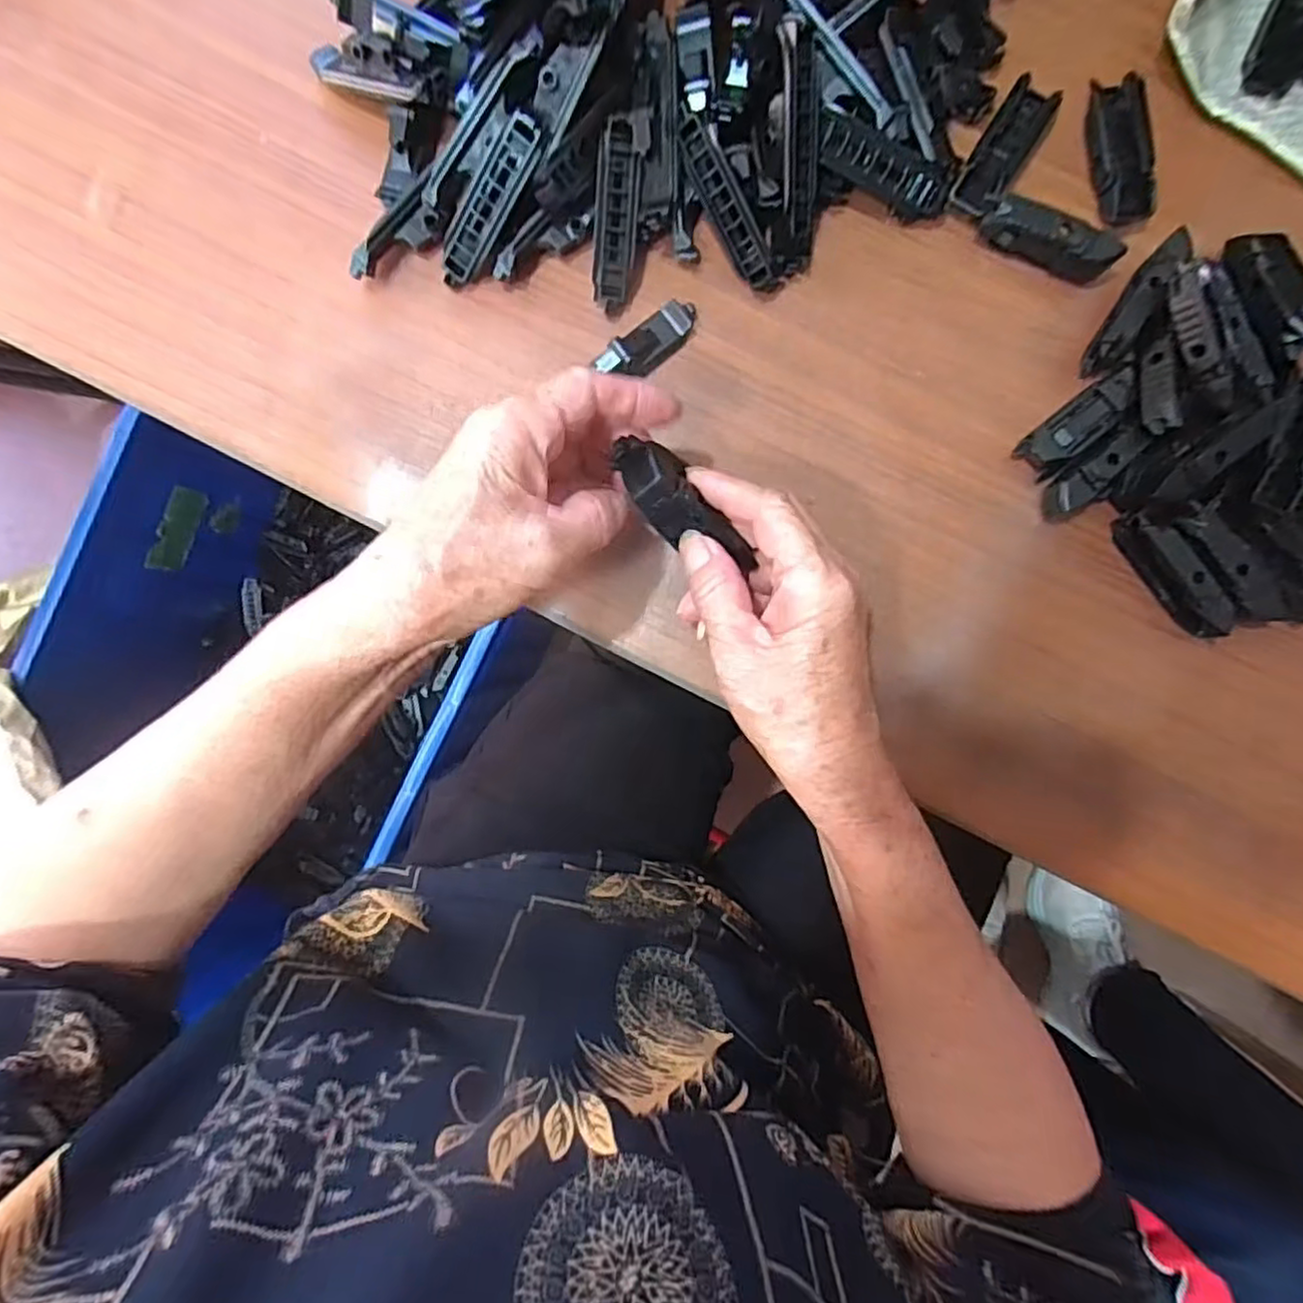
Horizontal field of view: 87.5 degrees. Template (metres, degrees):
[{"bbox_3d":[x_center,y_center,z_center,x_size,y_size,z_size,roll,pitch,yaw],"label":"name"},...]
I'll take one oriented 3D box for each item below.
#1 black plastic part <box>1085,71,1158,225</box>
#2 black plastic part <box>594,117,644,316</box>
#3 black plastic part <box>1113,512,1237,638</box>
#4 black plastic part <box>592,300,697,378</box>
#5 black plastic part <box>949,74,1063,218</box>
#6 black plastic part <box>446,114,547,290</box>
[{"bbox_3d":[0.220,-0.235,0.316,0.026,0.013,0.064,-5,91,3],"label":"black plastic part"},{"bbox_3d":[-0.016,-0.202,0.319,0.019,0.007,0.076,6,113,3],"label":"black plastic part"},{"bbox_3d":[0.242,-0.035,0.315,0.015,0.021,0.066,-35,89,4],"label":"black plastic part"},{"bbox_3d":[-0.001,-0.149,0.327,0.055,0.013,0.019,-38,89,-14],"label":"black plastic part"},{"bbox_3d":[0.165,-0.234,0.316,0.023,0.012,0.063,32,93,2],"label":"black plastic part"},{"bbox_3d":[-0.076,-0.208,0.317,0.018,0.011,0.078,34,121,-20],"label":"black plastic part"}]

